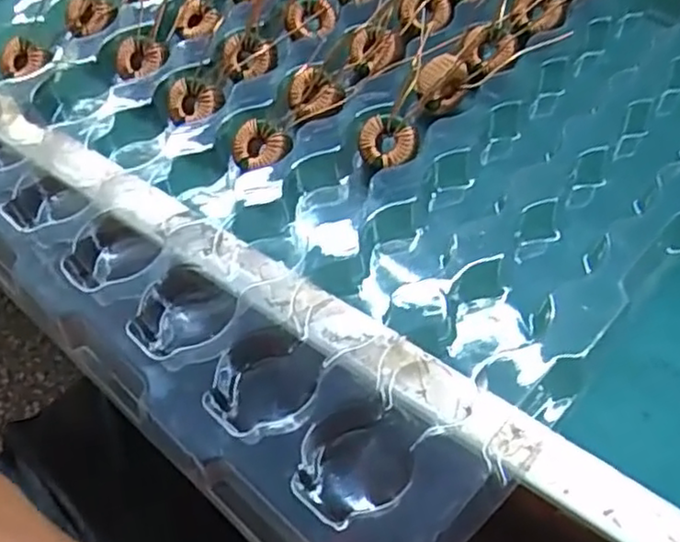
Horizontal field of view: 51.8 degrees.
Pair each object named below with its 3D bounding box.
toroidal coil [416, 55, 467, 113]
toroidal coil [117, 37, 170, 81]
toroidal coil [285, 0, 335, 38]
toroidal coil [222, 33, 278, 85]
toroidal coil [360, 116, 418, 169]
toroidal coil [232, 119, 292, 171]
[{"bbox_3d":[0.039,-0.074,0.276,0.018,0.020,0.013,-35,64,-16],"label":"toroidal coil"},{"bbox_3d":[-0.084,-0.089,0.294,0.022,0.009,0.016,3,60,5],"label":"toroidal coil"},{"bbox_3d":[-0.013,-0.110,0.301,0.020,0.006,0.022,-2,60,3],"label":"toroidal coil"},{"bbox_3d":[-0.038,-0.090,0.291,0.021,0.007,0.023,-2,60,3],"label":"toroidal coil"},{"bbox_3d":[0.018,-0.048,0.261,0.021,0.010,0.017,38,69,22],"label":"toroidal coil"},{"bbox_3d":[-0.030,-0.047,0.265,0.024,0.010,0.017,22,64,15],"label":"toroidal coil"}]

